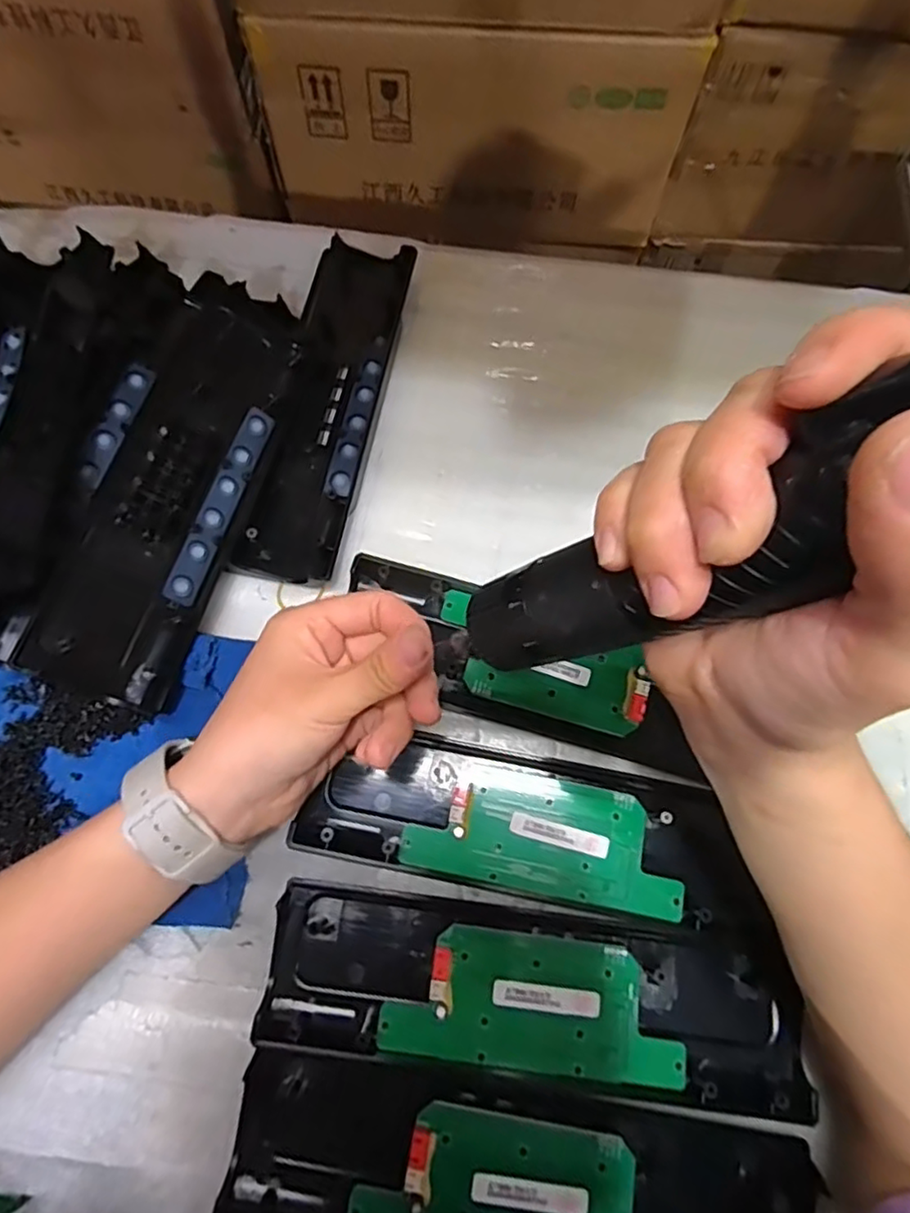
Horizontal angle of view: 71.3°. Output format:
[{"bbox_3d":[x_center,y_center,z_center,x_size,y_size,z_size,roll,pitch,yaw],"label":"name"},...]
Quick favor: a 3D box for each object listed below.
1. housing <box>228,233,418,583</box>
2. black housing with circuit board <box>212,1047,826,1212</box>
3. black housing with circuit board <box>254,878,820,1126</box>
[{"bbox_3d":[-0.078,-0.130,0.401,0.064,0.022,0.239,9,71,2],"label":"housing"},{"bbox_3d":[0.027,0.257,0.271,0.245,0.024,0.076,9,71,2],"label":"black housing with circuit board"},{"bbox_3d":[0.036,0.182,0.292,0.241,0.023,0.068,8,71,2],"label":"black housing with circuit board"}]

